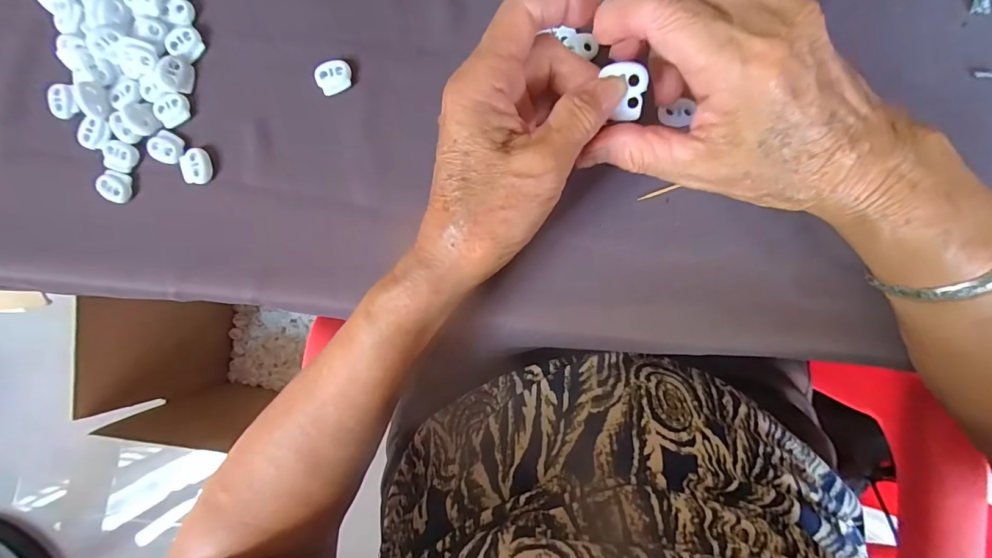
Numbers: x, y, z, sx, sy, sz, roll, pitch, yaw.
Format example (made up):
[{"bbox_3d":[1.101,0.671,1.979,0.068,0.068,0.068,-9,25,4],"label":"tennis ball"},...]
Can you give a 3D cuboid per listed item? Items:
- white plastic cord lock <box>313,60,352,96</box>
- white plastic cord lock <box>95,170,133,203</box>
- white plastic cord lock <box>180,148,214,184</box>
[{"bbox_3d":[-0.100,-0.125,0.267,0.022,0.004,0.021,0,92,5],"label":"white plastic cord lock"},{"bbox_3d":[-0.249,-0.060,0.280,0.019,0.005,0.020,16,93,4],"label":"white plastic cord lock"},{"bbox_3d":[-0.192,-0.072,0.276,0.018,0.004,0.023,-17,90,5],"label":"white plastic cord lock"}]

